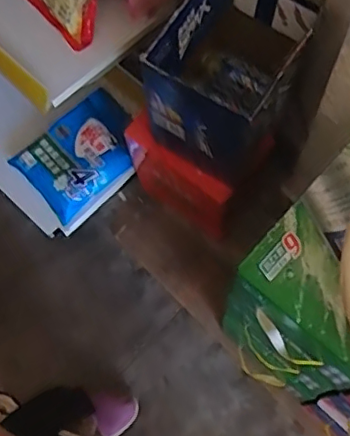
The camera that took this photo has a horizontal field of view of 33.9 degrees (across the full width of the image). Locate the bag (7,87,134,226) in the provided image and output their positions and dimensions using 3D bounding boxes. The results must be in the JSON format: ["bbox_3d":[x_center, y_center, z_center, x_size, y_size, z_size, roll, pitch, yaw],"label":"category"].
[{"bbox_3d":[-0.197,-0.142,1.246,0.265,0.068,0.199,-40,74,-11],"label":"bag"}]

